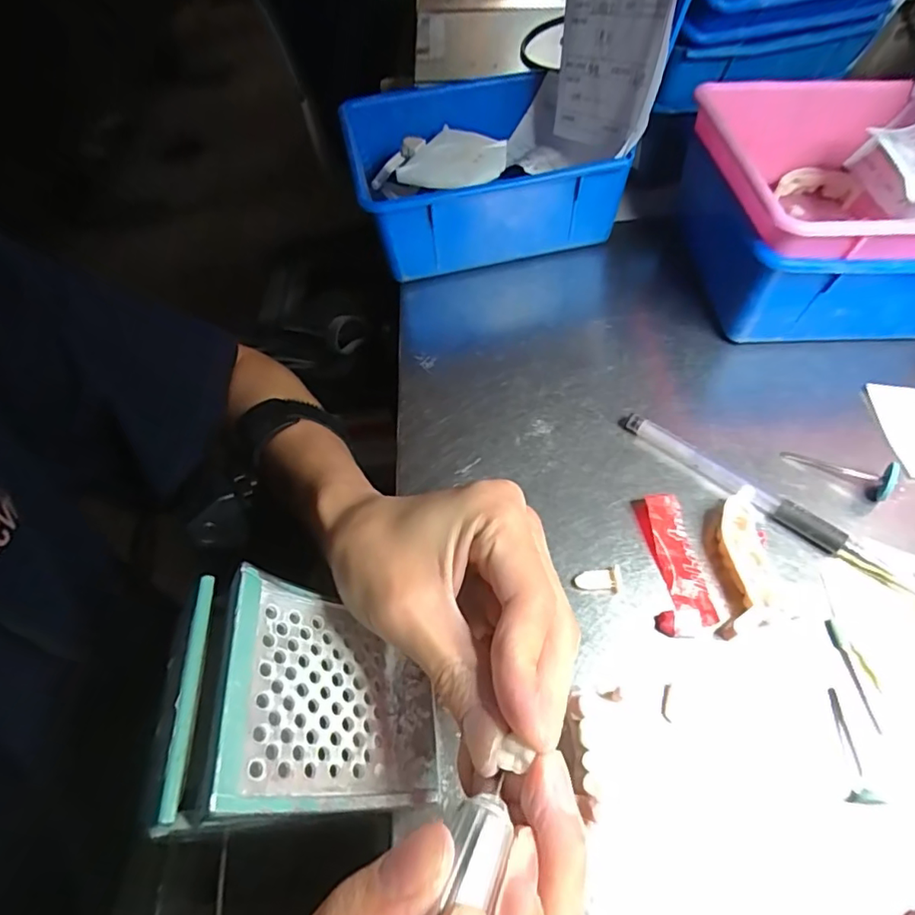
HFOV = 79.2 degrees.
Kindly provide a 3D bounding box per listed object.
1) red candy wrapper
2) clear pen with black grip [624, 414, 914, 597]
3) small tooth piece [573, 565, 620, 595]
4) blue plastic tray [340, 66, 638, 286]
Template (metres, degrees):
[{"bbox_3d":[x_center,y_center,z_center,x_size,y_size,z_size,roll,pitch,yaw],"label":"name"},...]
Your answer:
[{"bbox_3d":[0.098,0.047,0.250,0.025,0.010,0.065,-3,55,0],"label":"red candy wrapper"},{"bbox_3d":[0.152,0.022,0.264,0.156,0.012,0.015,34,63,23],"label":"clear pen with black grip"},{"bbox_3d":[0.063,0.056,0.248,0.020,0.006,0.011,-7,55,-2],"label":"small tooth piece"},{"bbox_3d":[0.011,-0.203,0.395,0.159,0.065,0.153,-12,56,-5],"label":"blue plastic tray"}]

